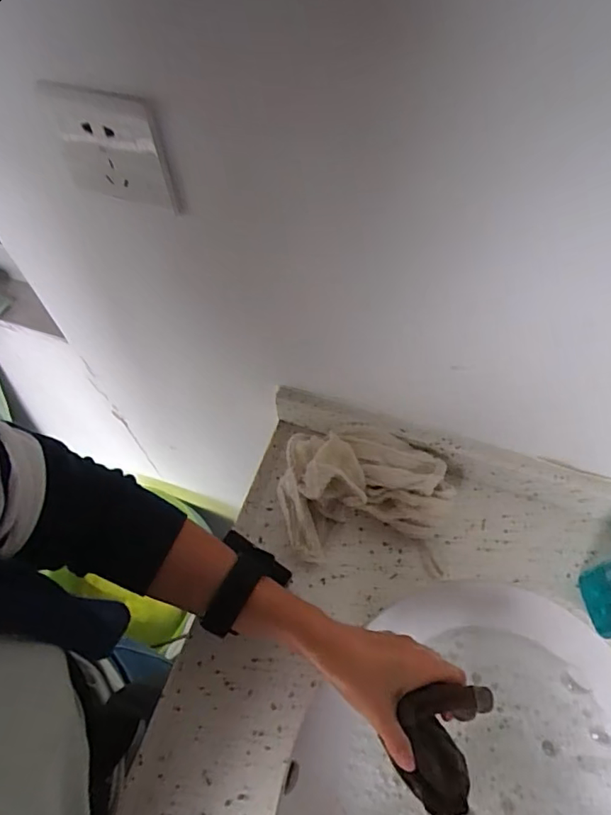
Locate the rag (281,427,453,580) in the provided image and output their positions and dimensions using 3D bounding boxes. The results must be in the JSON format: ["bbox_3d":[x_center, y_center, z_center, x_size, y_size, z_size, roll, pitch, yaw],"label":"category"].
[{"bbox_3d":[0.053,0.080,0.489,0.159,0.068,0.129,5,60,6],"label":"rag"}]

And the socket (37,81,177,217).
[{"bbox_3d":[-0.133,-0.171,0.349,0.078,0.083,0.008,11,61,9],"label":"socket"}]

